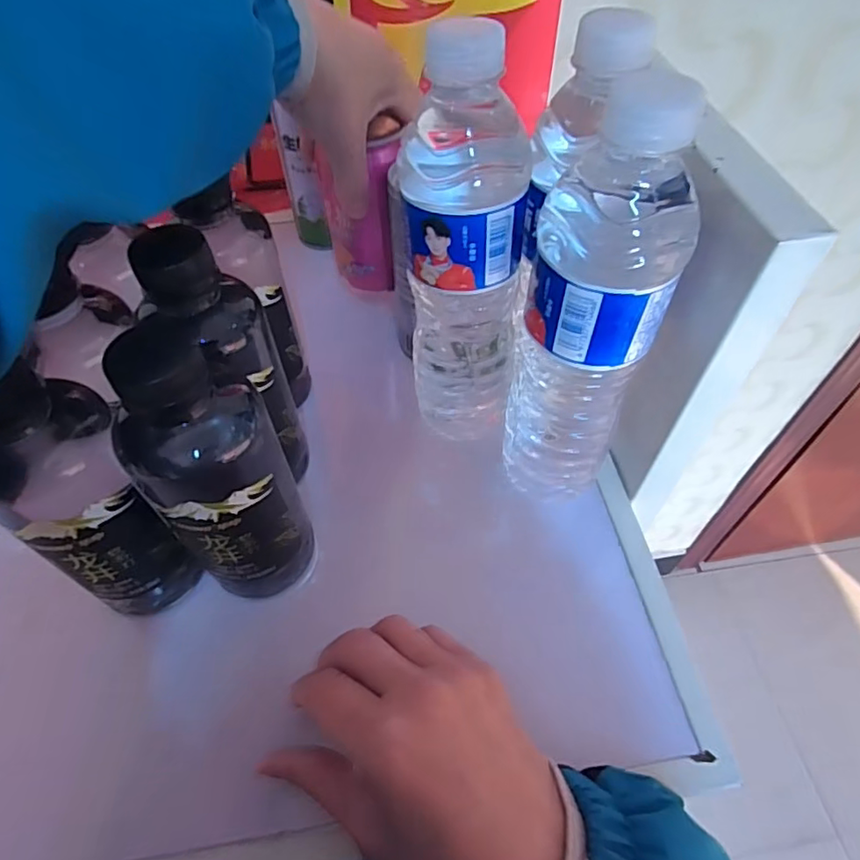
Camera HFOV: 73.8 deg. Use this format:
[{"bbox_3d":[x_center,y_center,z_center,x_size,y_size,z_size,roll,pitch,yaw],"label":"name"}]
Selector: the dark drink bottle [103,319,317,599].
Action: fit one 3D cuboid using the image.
[{"bbox_3d":[-0.099,0.018,0.261,0.065,0.144,0.056,36,62,25],"label":"dark drink bottle"}]

